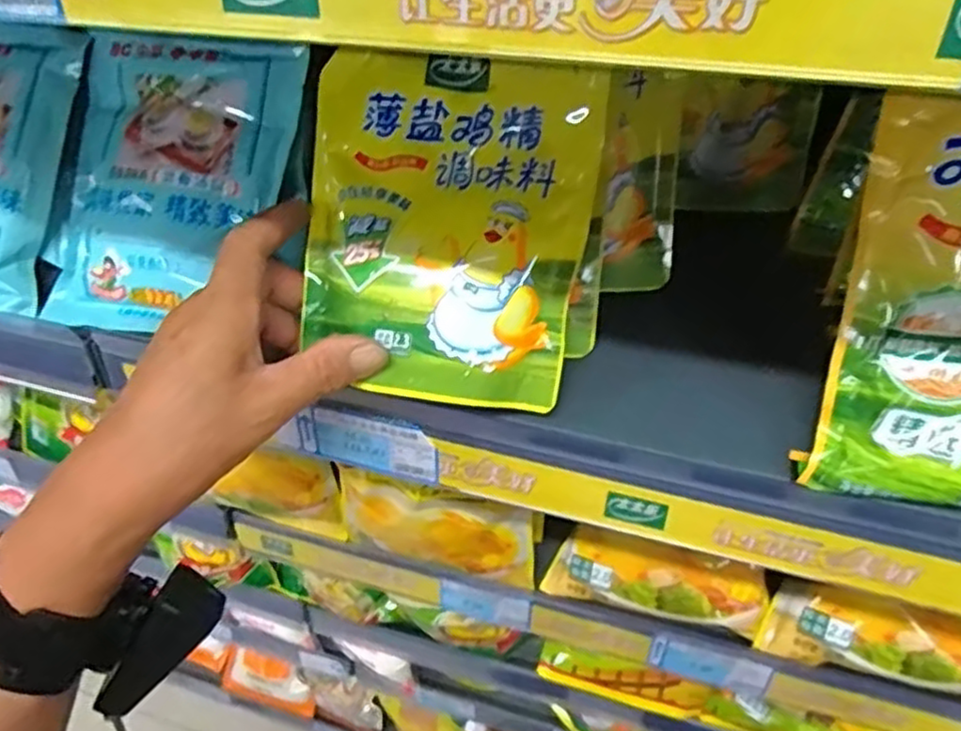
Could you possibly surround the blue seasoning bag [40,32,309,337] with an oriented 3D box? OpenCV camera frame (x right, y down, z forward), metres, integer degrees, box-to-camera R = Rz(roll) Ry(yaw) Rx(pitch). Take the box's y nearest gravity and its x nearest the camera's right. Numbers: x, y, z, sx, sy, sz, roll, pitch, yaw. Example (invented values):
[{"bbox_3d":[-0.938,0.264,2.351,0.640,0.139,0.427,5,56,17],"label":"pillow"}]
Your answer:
[{"bbox_3d":[-0.191,-0.107,0.426,0.149,0.018,0.179,12,93,11],"label":"blue seasoning bag"}]

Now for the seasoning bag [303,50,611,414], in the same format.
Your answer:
[{"bbox_3d":[-0.020,-0.066,0.346,0.138,0.023,0.159,10,91,8],"label":"seasoning bag"}]

